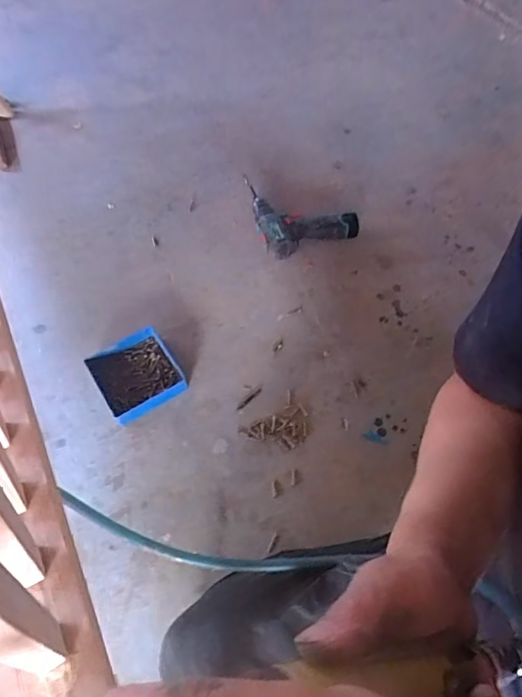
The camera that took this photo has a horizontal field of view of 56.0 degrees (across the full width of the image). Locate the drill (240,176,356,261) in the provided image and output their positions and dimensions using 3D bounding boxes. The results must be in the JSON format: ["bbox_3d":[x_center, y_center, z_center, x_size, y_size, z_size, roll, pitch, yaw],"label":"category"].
[{"bbox_3d":[0.076,-0.305,1.073,0.204,0.065,0.246,-14,59,-12],"label":"drill"}]

